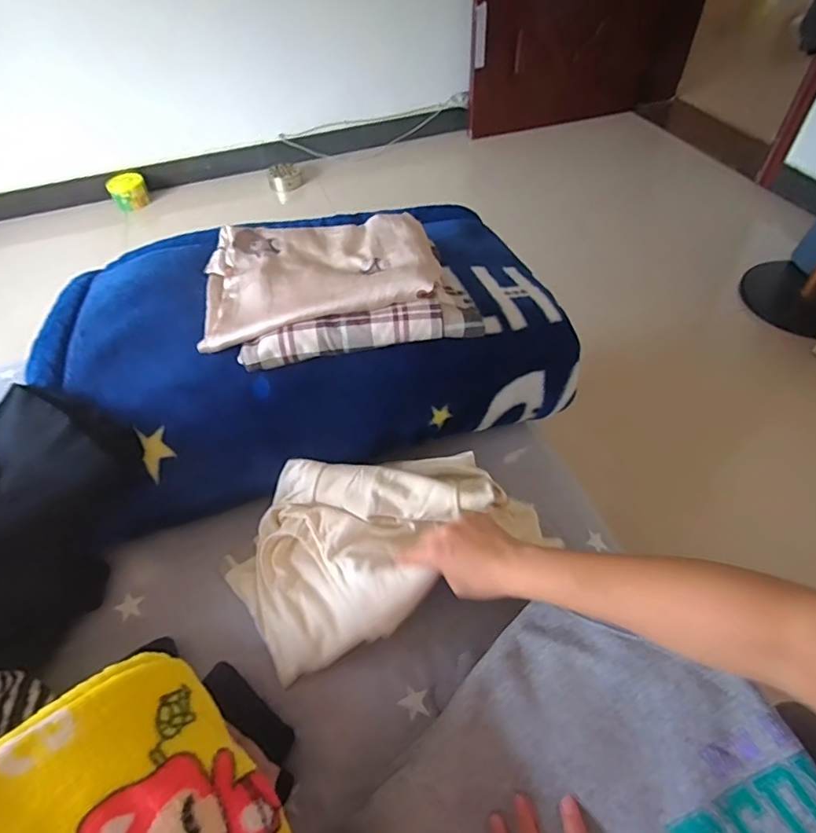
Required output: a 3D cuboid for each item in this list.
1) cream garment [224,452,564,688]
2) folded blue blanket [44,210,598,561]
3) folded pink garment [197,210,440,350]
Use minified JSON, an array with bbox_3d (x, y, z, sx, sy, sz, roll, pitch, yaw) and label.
[{"bbox_3d":[-0.031,0.123,0.574,0.326,0.086,0.205,-29,54,-19],"label":"cream garment"},{"bbox_3d":[-0.131,-0.118,0.711,0.647,0.133,0.429,-13,51,-8],"label":"folded blue blanket"},{"bbox_3d":[-0.117,-0.193,0.655,0.298,0.066,0.230,-8,50,-3],"label":"folded pink garment"}]

